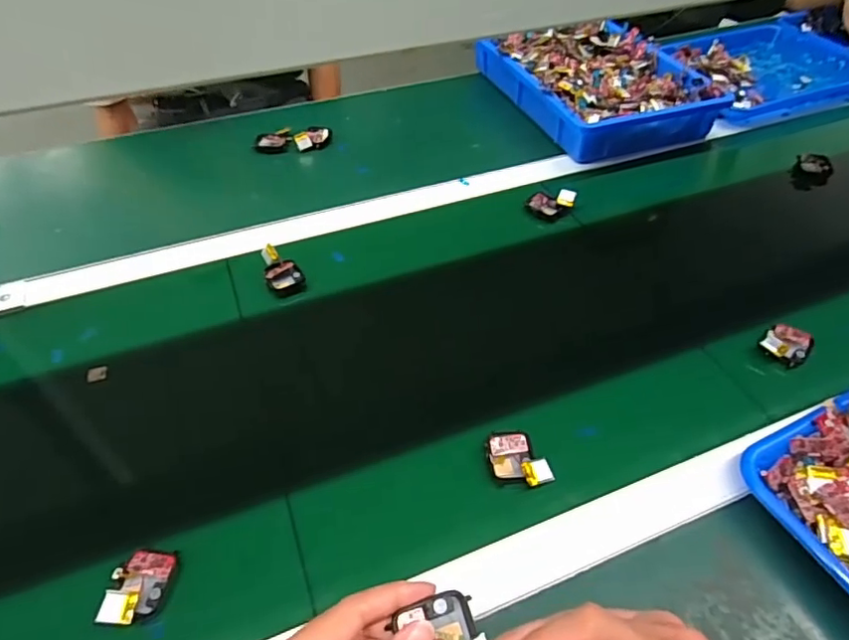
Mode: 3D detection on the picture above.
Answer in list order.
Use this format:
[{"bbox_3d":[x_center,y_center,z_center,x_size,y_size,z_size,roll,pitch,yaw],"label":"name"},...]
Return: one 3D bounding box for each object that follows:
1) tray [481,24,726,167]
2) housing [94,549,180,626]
[{"bbox_3d":[0.256,-0.360,0.862,0.240,0.075,0.315,-16,48,-15],"label":"tray"},{"bbox_3d":[-0.197,0.184,0.386,0.039,0.005,0.049,11,45,-12],"label":"housing"}]

